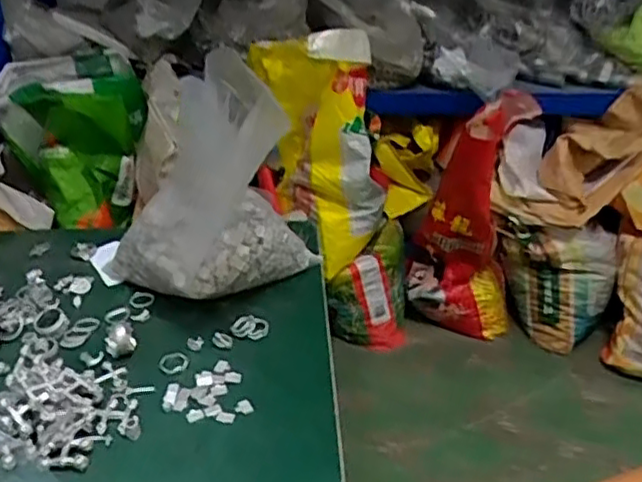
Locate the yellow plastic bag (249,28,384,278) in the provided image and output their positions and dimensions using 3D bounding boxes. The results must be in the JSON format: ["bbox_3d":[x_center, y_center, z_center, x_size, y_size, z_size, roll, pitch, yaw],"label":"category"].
[{"bbox_3d":[-0.006,-0.207,1.526,0.306,0.495,0.147,6,31,6],"label":"yellow plastic bag"}]

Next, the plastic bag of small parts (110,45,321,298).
[{"bbox_3d":[-0.095,-0.050,0.594,0.153,0.200,0.120,-23,39,-36],"label":"plastic bag of small parts"}]

